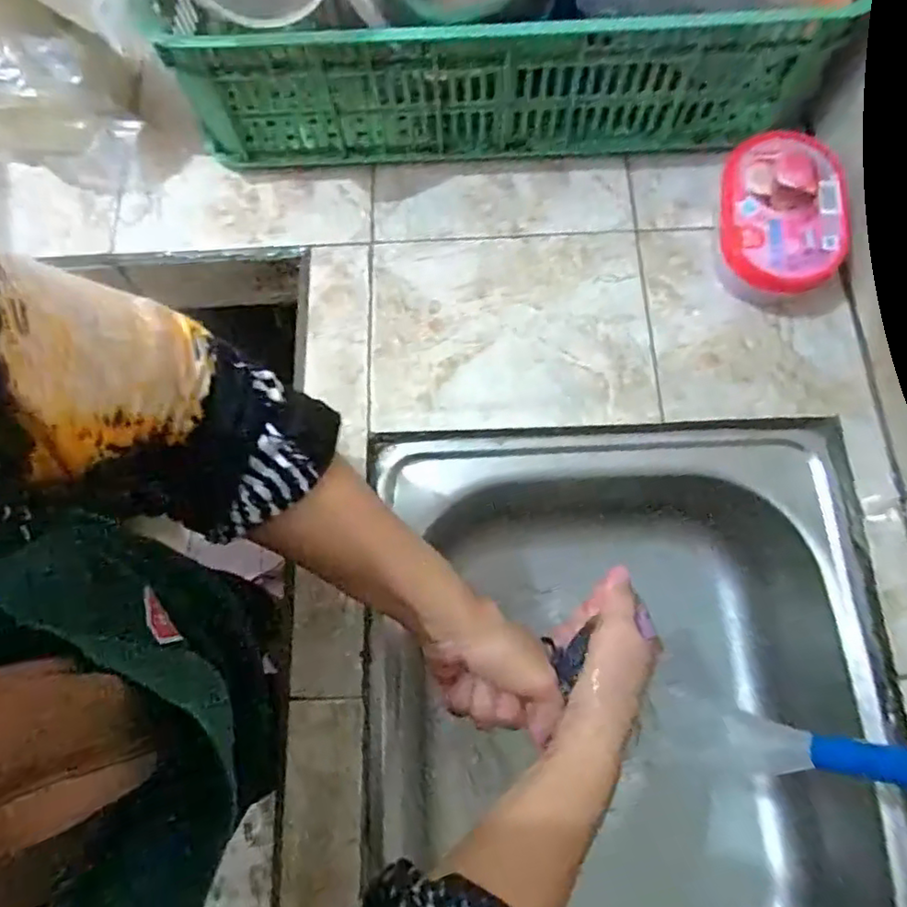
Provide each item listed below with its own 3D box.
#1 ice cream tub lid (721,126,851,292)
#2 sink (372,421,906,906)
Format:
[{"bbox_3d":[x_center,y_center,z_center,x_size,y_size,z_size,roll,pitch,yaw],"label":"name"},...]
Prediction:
[{"bbox_3d":[0.286,-0.209,0.522,0.105,0.013,0.139,11,81,5],"label":"ice cream tub lid"},{"bbox_3d":[0.143,0.242,0.528,0.398,0.187,0.495,-3,71,1],"label":"sink"}]

